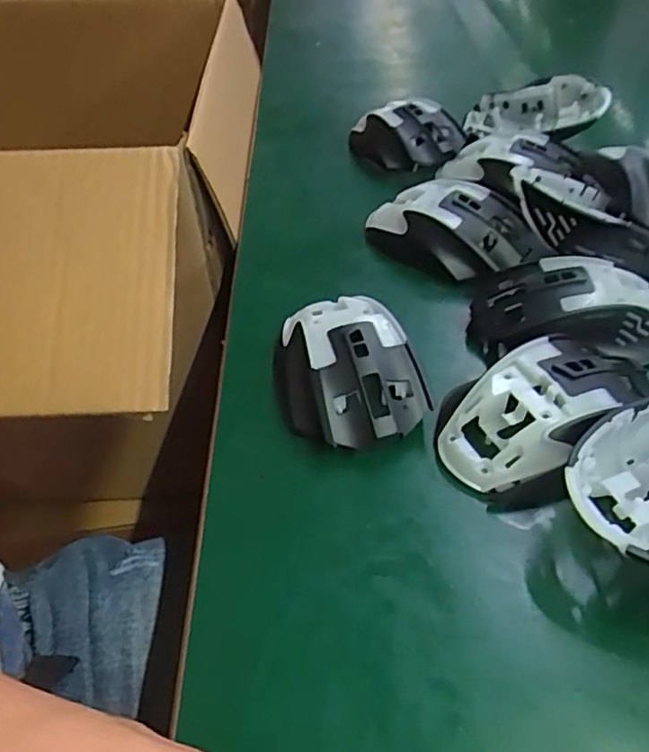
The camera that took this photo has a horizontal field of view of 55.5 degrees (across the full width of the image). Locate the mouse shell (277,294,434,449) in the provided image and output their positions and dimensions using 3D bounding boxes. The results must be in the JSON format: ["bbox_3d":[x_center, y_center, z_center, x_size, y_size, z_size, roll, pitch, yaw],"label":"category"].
[{"bbox_3d":[0.011,-0.004,0.330,0.072,0.036,0.098,-17,47,-13],"label":"mouse shell"}]

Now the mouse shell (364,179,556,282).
[{"bbox_3d":[0.084,-0.100,0.420,0.117,0.041,0.065,20,50,21],"label":"mouse shell"}]

